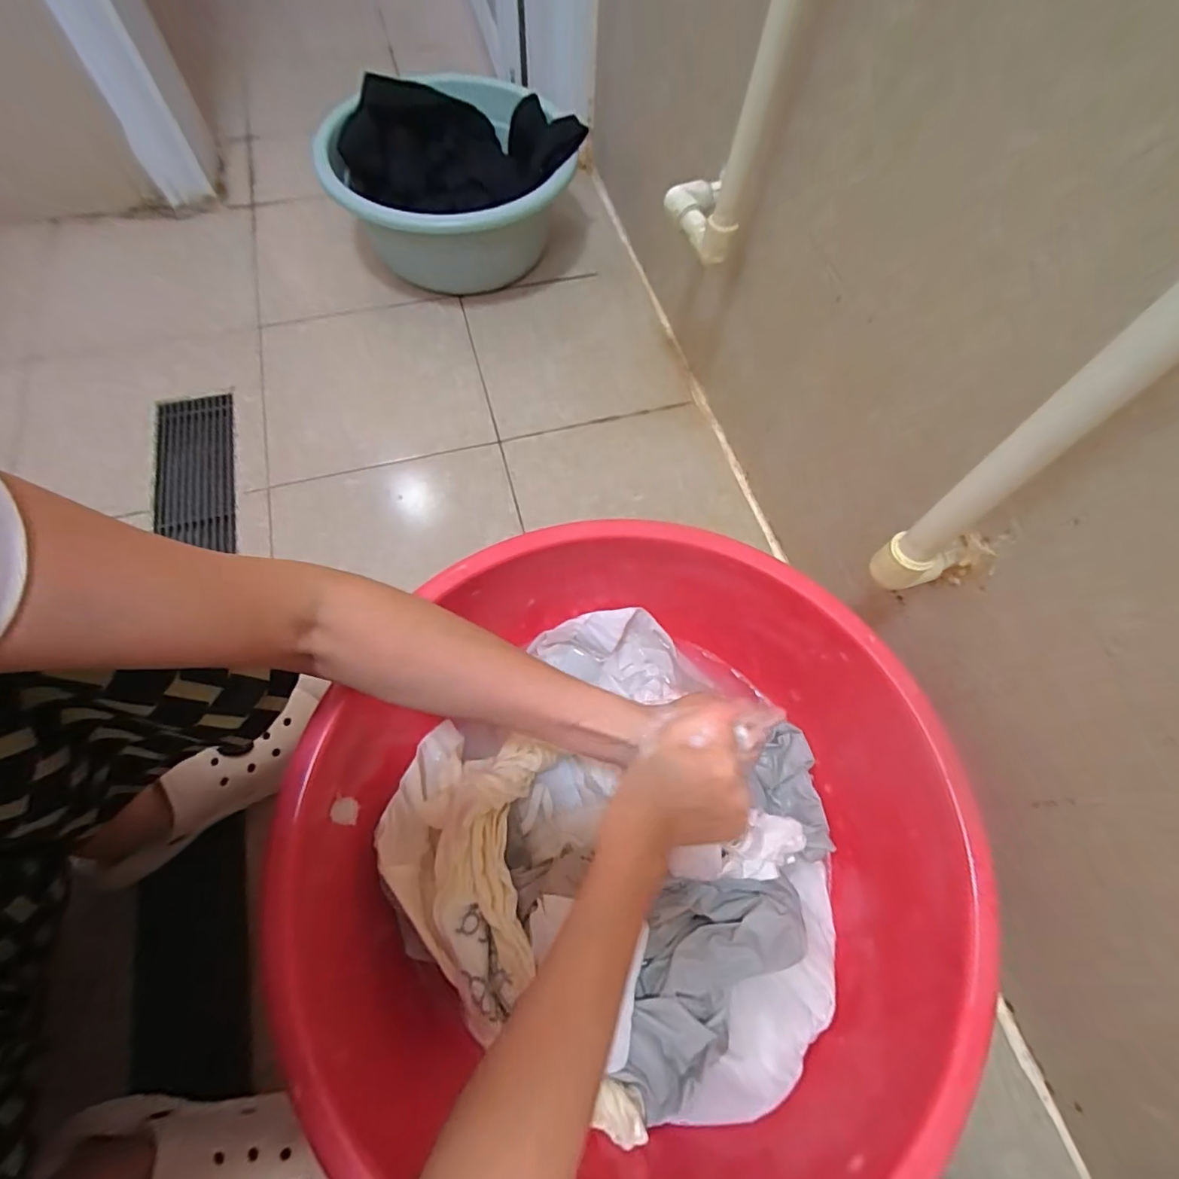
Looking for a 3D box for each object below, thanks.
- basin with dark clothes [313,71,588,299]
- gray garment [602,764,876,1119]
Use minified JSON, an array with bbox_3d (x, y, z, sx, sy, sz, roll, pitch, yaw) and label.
[{"bbox_3d":[-0.211,-0.634,0.855,0.375,0.188,0.323,-13,66,-9],"label":"basin with dark clothes"},{"bbox_3d":[0.092,0.313,0.445,0.118,0.060,0.201,42,70,15],"label":"gray garment"}]

